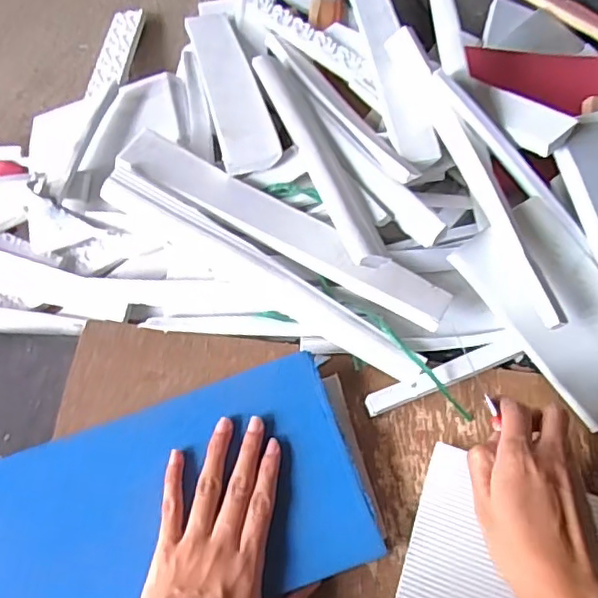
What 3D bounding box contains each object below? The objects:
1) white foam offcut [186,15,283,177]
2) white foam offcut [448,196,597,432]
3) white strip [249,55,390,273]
[{"bbox_3d":[-0.068,-0.208,0.569,0.047,0.014,0.283,-15,49,-4],"label":"white foam offcut"},{"bbox_3d":[0.201,0.007,0.452,0.085,0.012,0.161,-36,77,-4],"label":"white foam offcut"},{"bbox_3d":[0.011,-0.134,0.503,0.032,0.017,0.289,-17,52,-5],"label":"white strip"}]

